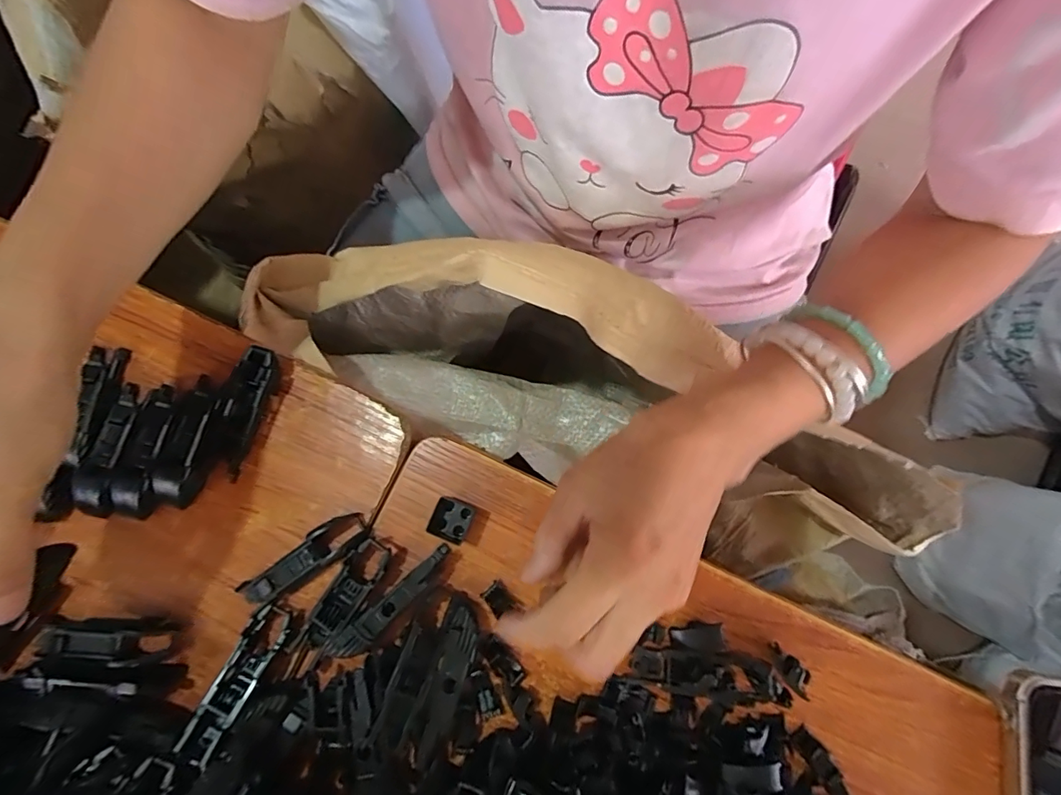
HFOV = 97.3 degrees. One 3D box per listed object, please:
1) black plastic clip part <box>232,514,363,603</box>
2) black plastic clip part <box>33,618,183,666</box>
[{"bbox_3d":[-0.120,0.084,0.243,0.070,0.012,0.016,-35,81,-4],"label":"black plastic clip part"},{"bbox_3d":[-0.218,0.125,0.238,0.067,0.009,0.019,-1,81,2],"label":"black plastic clip part"}]

